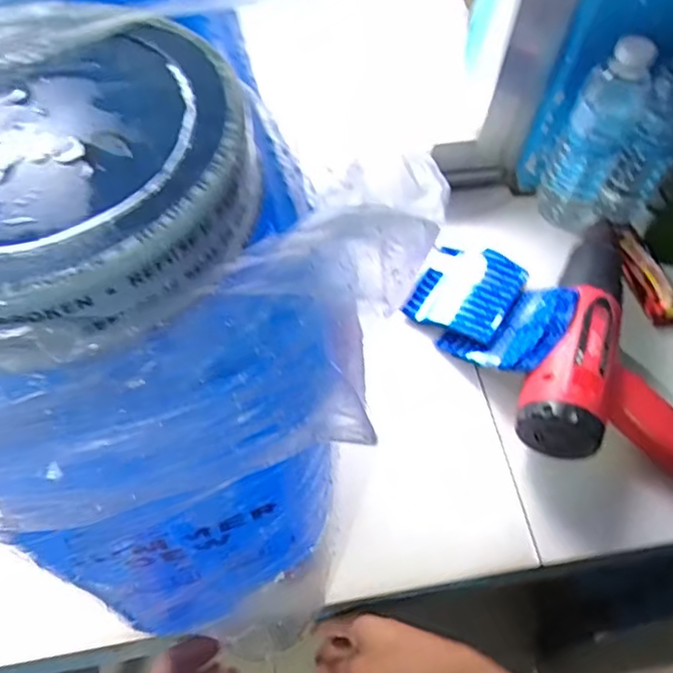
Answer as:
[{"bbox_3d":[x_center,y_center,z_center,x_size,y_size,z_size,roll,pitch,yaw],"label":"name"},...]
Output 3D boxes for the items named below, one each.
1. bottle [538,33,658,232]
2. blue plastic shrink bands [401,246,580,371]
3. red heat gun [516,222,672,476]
[{"bbox_3d":[0.268,-0.197,0.665,0.067,0.234,0.056,27,60,13],"label":"bottle"},{"bbox_3d":[0.152,-0.040,0.627,0.155,0.061,0.128,36,63,18],"label":"blue plastic shrink bands"},{"bbox_3d":[0.310,0.017,0.596,0.224,0.060,0.269,22,59,11],"label":"red heat gun"}]

